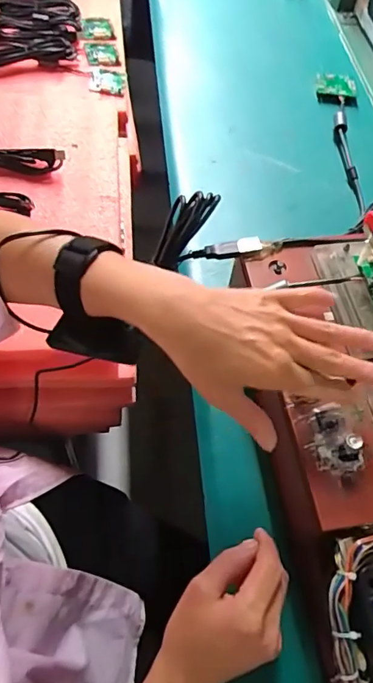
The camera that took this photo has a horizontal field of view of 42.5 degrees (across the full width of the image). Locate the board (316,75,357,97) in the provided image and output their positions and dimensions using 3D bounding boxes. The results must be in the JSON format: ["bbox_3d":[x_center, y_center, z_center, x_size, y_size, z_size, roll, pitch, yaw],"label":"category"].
[{"bbox_3d":[0.216,-0.371,0.694,0.055,0.008,0.049,2,59,-3],"label":"board"}]

